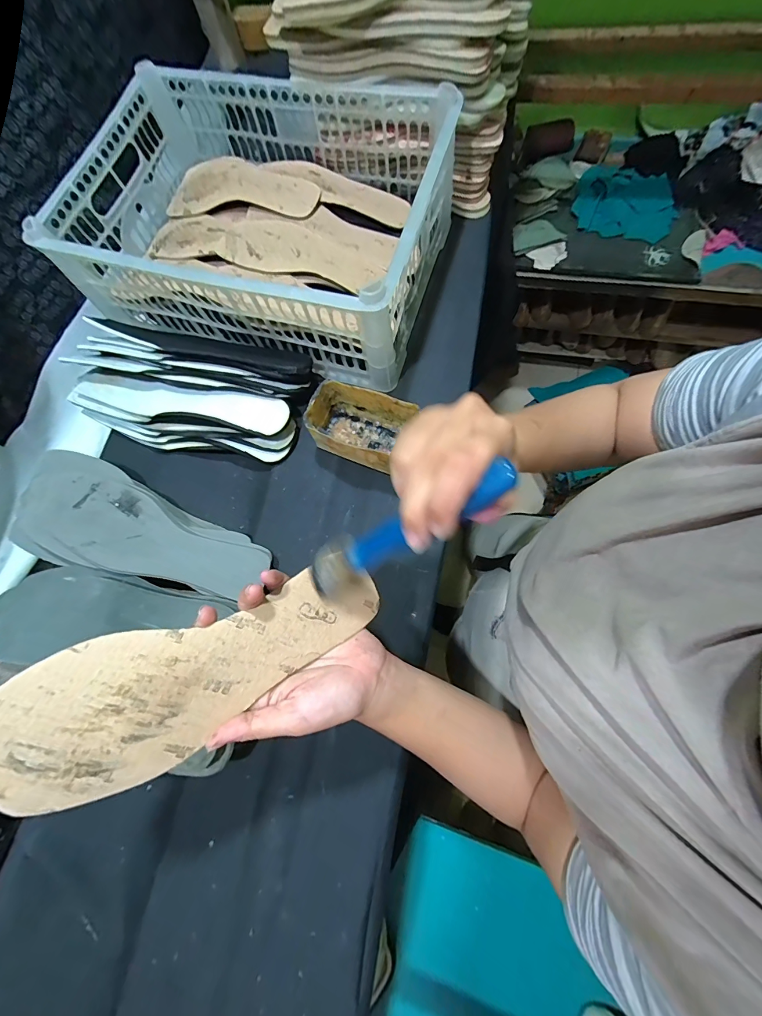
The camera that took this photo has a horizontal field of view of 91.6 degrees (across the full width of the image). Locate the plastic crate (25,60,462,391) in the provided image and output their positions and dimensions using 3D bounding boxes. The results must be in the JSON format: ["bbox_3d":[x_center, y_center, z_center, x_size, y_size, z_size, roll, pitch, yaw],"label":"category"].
[{"bbox_3d":[-0.148,-0.373,0.482,0.431,0.146,0.312,16,76,11],"label":"plastic crate"}]

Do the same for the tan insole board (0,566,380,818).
[{"bbox_3d":[-0.105,0.102,0.233,0.234,0.013,0.077,-17,87,-24],"label":"tan insole board"}]

